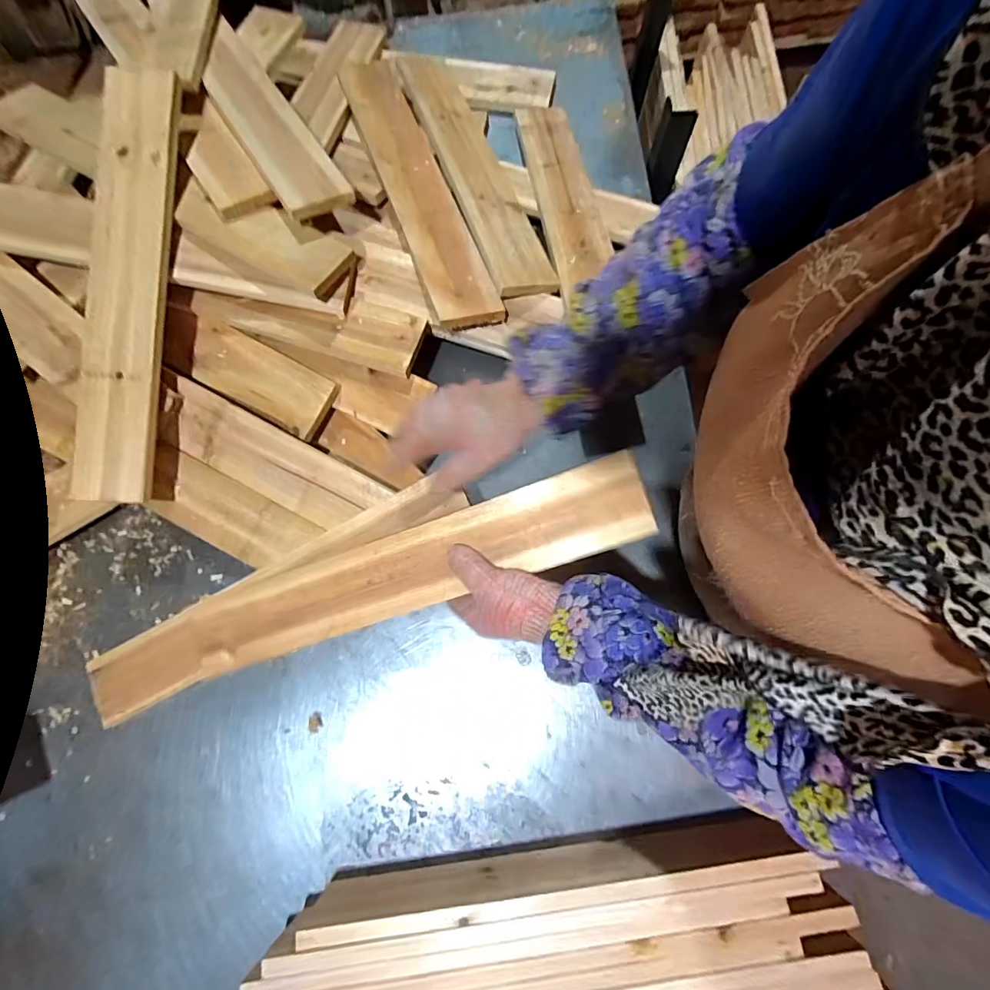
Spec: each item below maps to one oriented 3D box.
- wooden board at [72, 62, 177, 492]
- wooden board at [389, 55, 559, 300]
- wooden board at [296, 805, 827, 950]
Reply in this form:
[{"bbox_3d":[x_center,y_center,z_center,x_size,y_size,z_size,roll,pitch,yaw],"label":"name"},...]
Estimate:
[{"bbox_3d":[-0.412,-0.238,0.510,0.067,0.022,0.476,3,86,-17],"label":"wooden board"},{"bbox_3d":[-0.037,-0.472,0.640,0.094,0.021,0.490,-11,65,-20],"label":"wooden board"},{"bbox_3d":[0.055,0.363,0.438,0.451,0.085,0.019,-8,77,-1],"label":"wooden board"}]

